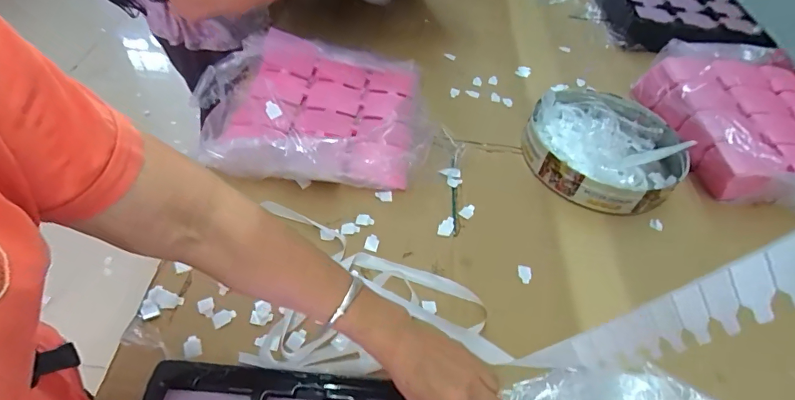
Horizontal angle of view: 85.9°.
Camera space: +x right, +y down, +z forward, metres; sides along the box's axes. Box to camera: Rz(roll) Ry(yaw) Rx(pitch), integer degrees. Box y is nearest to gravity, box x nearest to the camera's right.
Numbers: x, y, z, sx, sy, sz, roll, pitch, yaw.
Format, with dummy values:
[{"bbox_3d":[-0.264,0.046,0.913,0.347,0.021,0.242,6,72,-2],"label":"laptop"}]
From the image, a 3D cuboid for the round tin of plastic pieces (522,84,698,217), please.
[{"bbox_3d":[0.363,-0.095,0.753,0.259,0.065,0.268,3,51,-4],"label":"round tin of plastic pieces"}]

